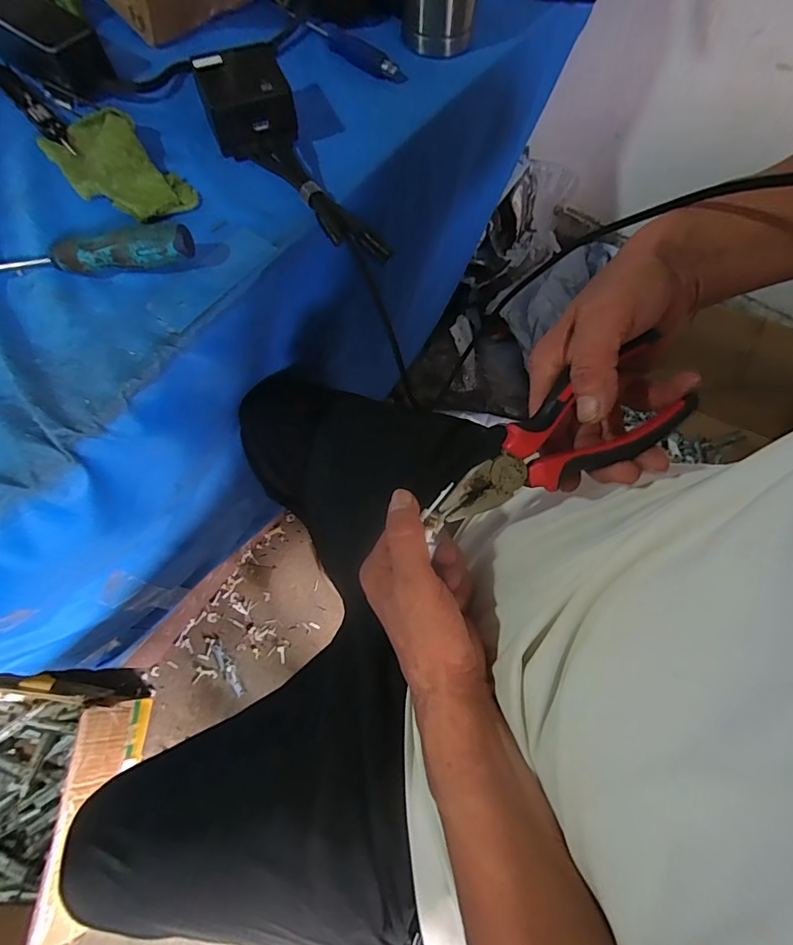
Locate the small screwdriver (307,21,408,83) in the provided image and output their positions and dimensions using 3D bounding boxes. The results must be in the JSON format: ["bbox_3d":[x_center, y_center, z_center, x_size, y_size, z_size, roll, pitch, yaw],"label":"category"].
[{"bbox_3d":[-0.047,-0.448,0.495,0.131,0.014,0.025,38,72,12],"label":"small screwdriver"}]

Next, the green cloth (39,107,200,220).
[{"bbox_3d":[-0.251,-0.276,0.419,0.074,0.019,0.150,-41,76,-16],"label":"green cloth"}]

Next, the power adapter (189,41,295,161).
[{"bbox_3d":[-0.137,-0.338,0.429,0.075,0.045,0.079,-19,71,-10],"label":"power adapter"}]

